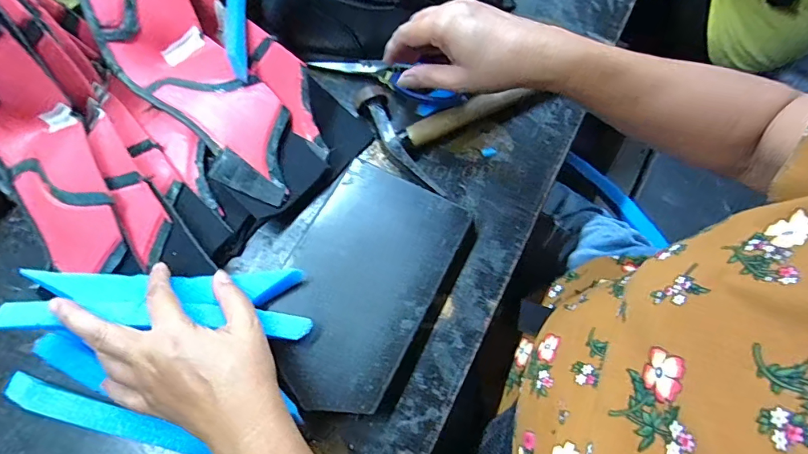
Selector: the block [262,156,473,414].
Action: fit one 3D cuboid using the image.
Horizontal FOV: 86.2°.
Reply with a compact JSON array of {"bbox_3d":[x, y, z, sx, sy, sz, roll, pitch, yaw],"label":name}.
[{"bbox_3d":[-0.039,0.047,0.387,0.127,0.029,0.205,27,71,8],"label":"block"}]

